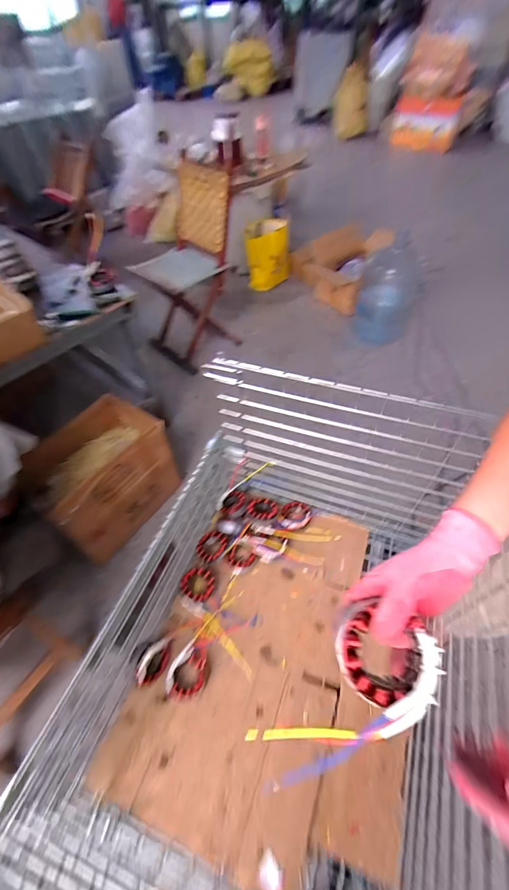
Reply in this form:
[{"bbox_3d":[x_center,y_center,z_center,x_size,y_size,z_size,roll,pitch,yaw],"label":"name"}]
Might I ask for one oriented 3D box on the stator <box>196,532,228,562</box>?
[{"bbox_3d":[-0.114,0.268,0.937,0.083,0.034,0.078,-1,51,1],"label":"stator"}]

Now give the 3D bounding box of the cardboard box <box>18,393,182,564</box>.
[{"bbox_3d":[-0.457,0.097,1.112,0.285,0.286,0.407,29,58,22],"label":"cardboard box"}]

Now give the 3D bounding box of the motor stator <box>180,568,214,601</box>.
[{"bbox_3d":[-0.145,0.351,0.890,0.083,0.035,0.080,14,38,-12],"label":"motor stator"}]

